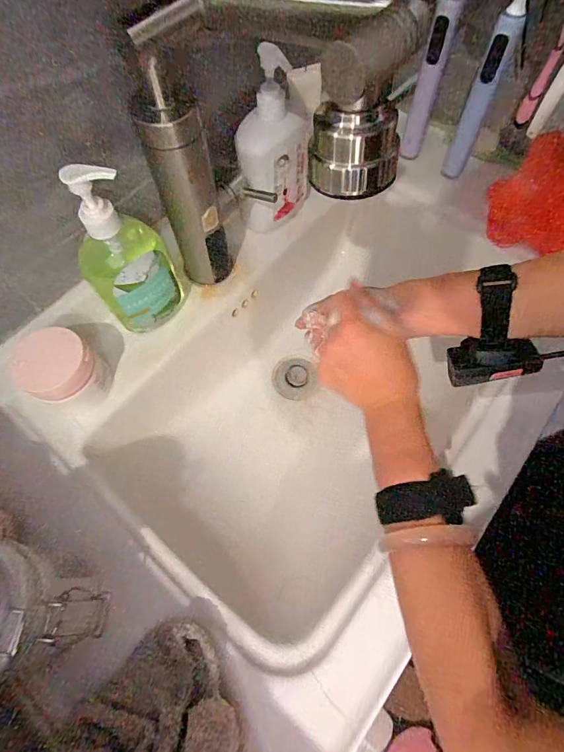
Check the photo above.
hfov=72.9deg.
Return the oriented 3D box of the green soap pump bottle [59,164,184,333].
[{"bbox_3d":[-0.154,-0.118,0.372,0.079,0.179,0.054,-29,68,-11],"label":"green soap pump bottle"}]

